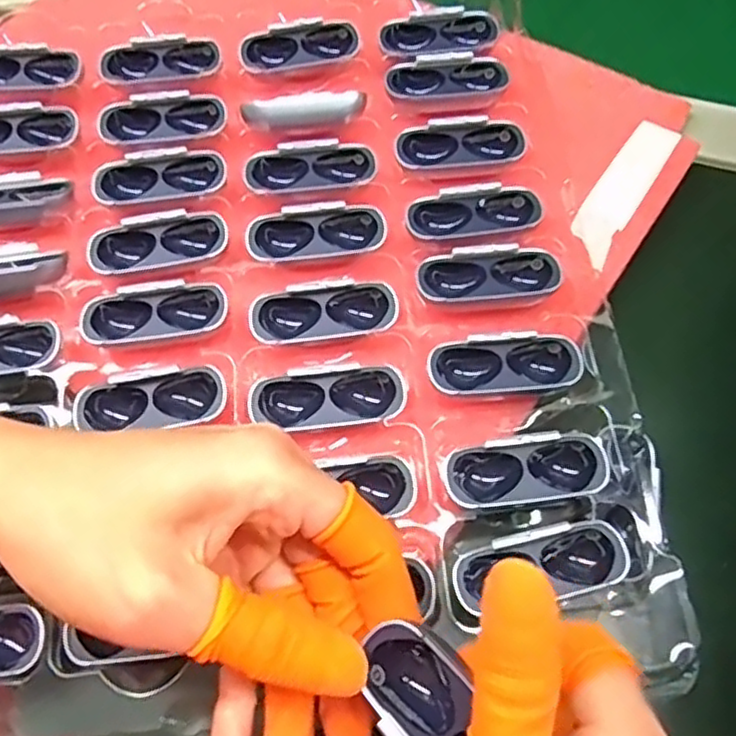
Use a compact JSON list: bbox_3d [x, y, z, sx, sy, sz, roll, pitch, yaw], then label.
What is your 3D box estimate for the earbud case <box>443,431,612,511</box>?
[{"bbox_3d":[0.059,0.039,0.259,0.059,0.013,0.024,-9,63,-3],"label":"earbud case"}]

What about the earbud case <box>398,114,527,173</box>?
[{"bbox_3d":[0.043,-0.104,0.327,0.058,0.017,0.026,-9,63,-3],"label":"earbud case"}]

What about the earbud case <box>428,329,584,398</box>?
[{"bbox_3d":[0.055,-0.001,0.278,0.058,0.014,0.024,-7,63,-2],"label":"earbud case"}]

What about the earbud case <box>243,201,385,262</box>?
[{"bbox_3d":[-0.023,-0.059,0.308,0.060,0.009,0.024,-2,84,-2],"label":"earbud case"}]

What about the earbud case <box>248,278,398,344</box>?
[{"bbox_3d":[-0.018,-0.022,0.294,0.059,0.018,0.023,-6,85,-2],"label":"earbud case"}]

